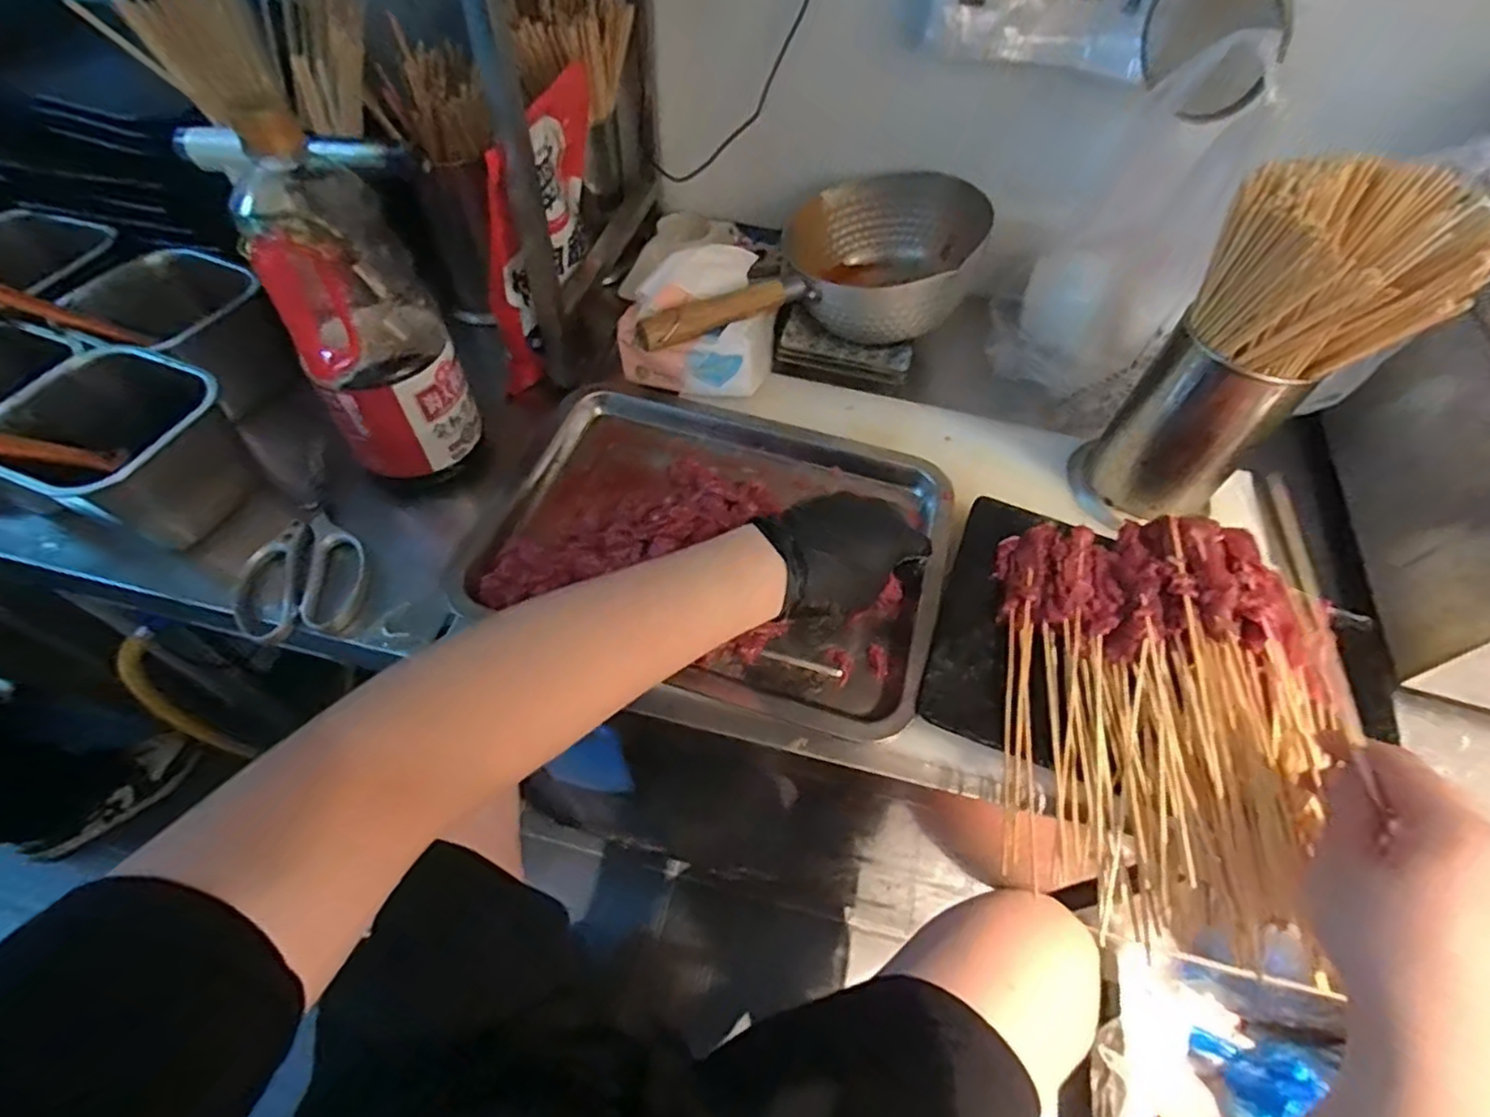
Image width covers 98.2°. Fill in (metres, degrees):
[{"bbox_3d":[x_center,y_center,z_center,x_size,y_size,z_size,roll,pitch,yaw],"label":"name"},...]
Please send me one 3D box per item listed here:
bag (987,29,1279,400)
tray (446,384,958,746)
[{"bbox_3d":[0.306,-0.279,0.560,0.086,0.282,0.173,-17,59,-14],"label":"bag"},{"bbox_3d":[-0.020,-0.025,0.515,0.346,0.049,0.283,15,57,7],"label":"tray"}]

